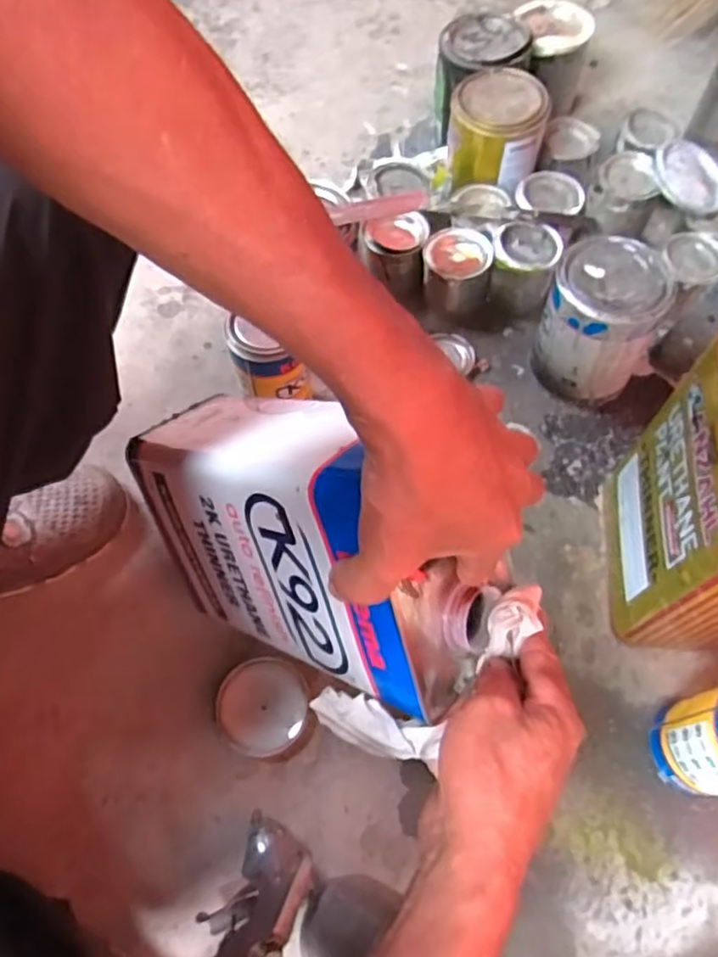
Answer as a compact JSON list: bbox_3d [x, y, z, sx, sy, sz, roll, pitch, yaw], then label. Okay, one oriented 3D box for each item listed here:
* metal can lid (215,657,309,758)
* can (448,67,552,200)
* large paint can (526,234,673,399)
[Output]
[{"bbox_3d":[-0.084,0.197,0.563,0.076,0.015,0.077,0,63,1],"label":"metal can lid"},{"bbox_3d":[0.157,-0.405,0.760,0.106,0.081,0.106,6,64,4],"label":"can"},{"bbox_3d":[0.238,-0.151,0.662,0.099,0.136,0.097,0,63,1],"label":"large paint can"}]

